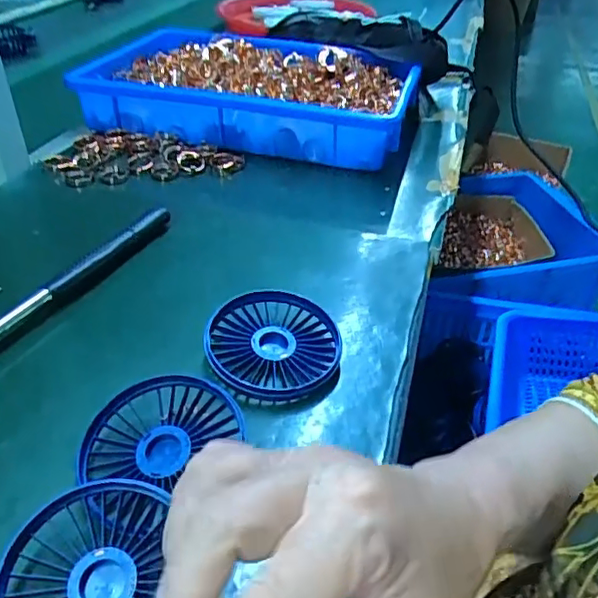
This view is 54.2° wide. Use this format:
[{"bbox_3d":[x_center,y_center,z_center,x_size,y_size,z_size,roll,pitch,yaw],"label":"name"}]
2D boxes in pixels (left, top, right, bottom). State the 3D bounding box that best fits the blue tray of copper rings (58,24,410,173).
[{"bbox_3d":[-0.050,-0.240,0.690,0.340,0.083,0.243,10,39,10],"label":"blue tray of copper rings"}]

